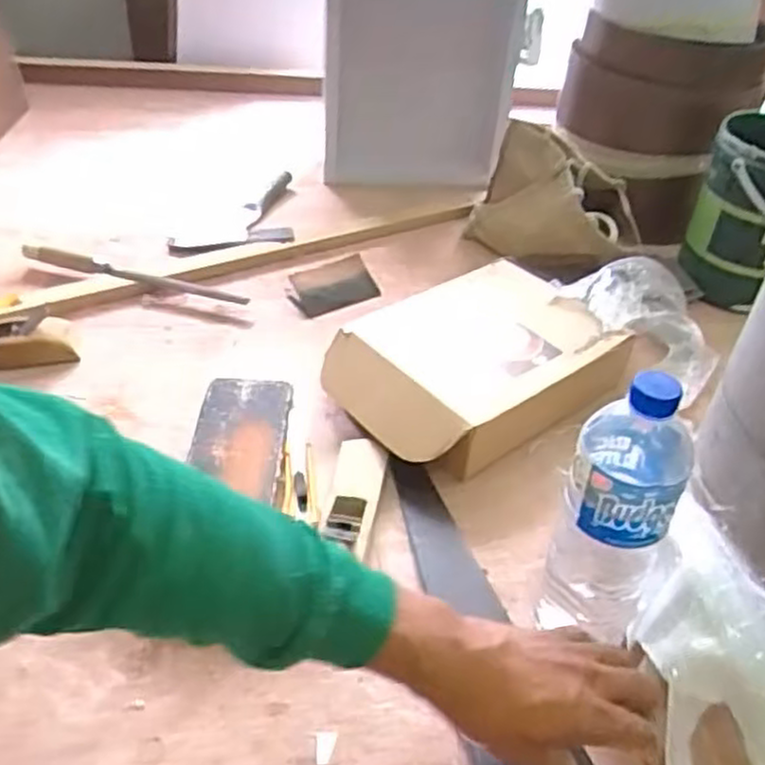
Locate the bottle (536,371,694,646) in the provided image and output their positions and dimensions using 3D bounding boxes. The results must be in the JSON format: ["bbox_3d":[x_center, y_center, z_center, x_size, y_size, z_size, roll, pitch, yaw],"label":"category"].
[{"bbox_3d":[0.170,0.090,0.545,0.077,0.224,0.073,23,43,21],"label":"bottle"}]

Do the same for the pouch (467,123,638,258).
[{"bbox_3d":[0.233,-0.247,1.029,0.229,0.135,0.125,15,41,13],"label":"pouch"}]

